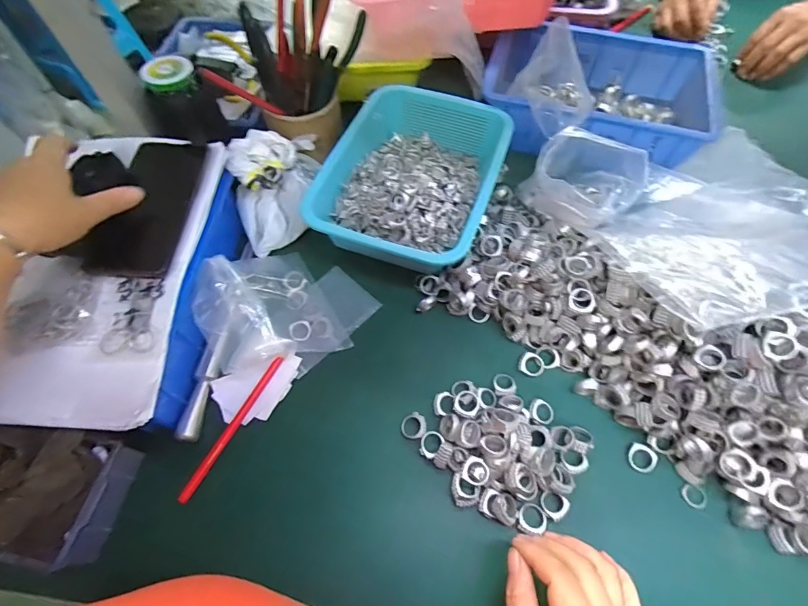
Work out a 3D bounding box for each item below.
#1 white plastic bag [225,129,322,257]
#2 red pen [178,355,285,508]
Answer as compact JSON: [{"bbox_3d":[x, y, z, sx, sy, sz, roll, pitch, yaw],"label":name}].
[{"bbox_3d":[-0.154,-0.140,0.480,0.084,0.089,0.122,2,60,2],"label":"white plastic bag"},{"bbox_3d":[-0.166,0.118,0.392,0.010,0.009,0.151,23,63,14],"label":"red pen"}]

